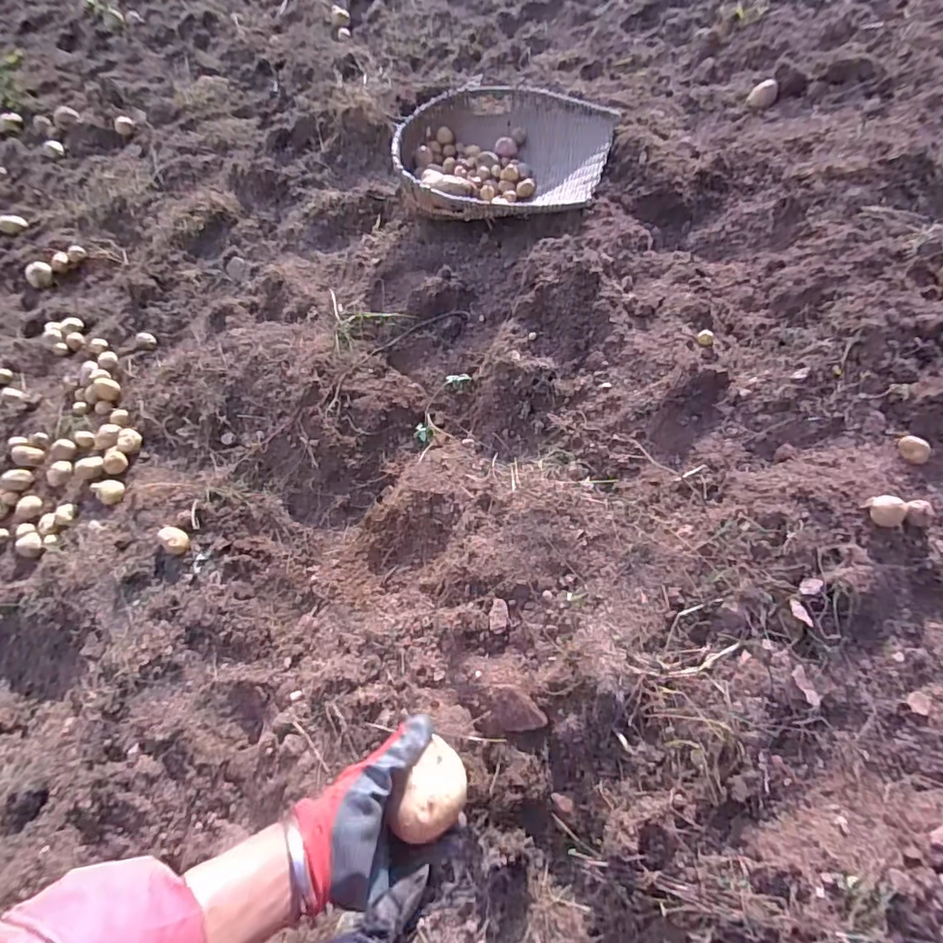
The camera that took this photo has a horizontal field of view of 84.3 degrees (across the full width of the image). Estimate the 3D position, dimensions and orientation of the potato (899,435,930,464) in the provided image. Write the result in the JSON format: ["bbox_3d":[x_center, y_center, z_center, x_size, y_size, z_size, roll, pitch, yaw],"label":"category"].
[{"bbox_3d":[0.770,-0.039,0.905,0.040,0.027,0.050,-22,70,-11],"label":"potato"}]

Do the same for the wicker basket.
[{"bbox_3d":[0.086,-0.920,1.499,0.590,0.154,0.549,20,68,5],"label":"wicker basket"}]

